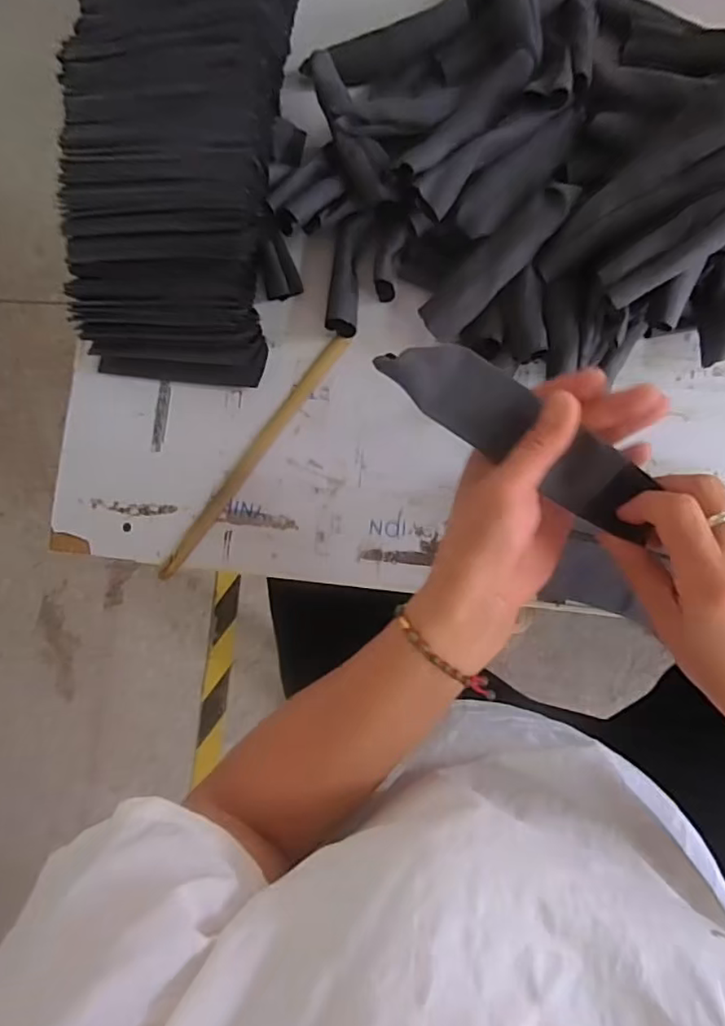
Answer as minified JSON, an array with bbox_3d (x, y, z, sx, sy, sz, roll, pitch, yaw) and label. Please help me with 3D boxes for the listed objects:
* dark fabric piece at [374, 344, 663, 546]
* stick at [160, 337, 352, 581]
[{"bbox_3d":[0.089,-0.046,0.336,0.172,0.006,0.042,35,105,2],"label":"dark fabric piece"},{"bbox_3d":[-0.093,-0.049,0.510,0.018,0.008,0.250,37,91,10],"label":"stick"}]

